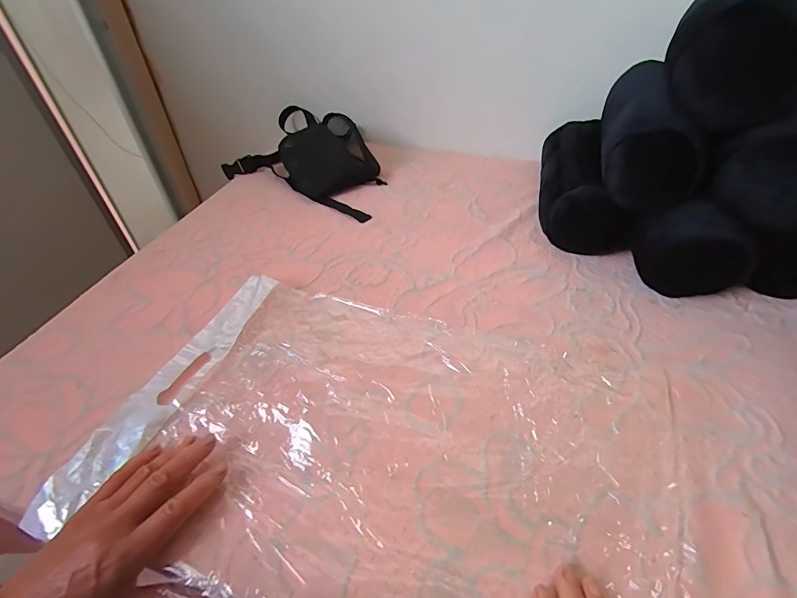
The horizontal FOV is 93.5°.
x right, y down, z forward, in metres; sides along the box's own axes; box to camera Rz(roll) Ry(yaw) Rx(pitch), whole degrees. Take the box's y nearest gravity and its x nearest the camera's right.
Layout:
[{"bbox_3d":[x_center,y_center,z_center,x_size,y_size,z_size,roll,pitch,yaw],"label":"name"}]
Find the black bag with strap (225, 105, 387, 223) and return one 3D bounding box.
[{"bbox_3d":[-0.157,-0.288,0.733,0.344,0.079,0.232,21,46,19],"label":"black bag with strap"}]

